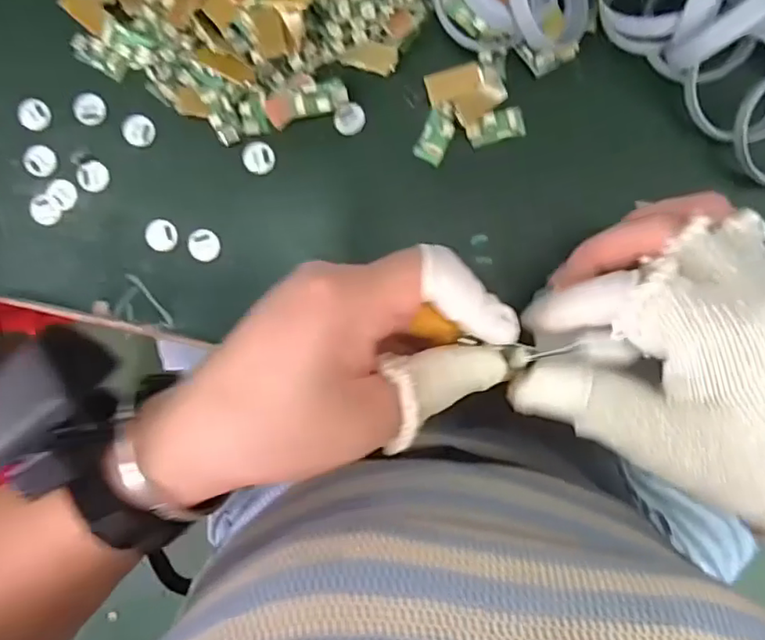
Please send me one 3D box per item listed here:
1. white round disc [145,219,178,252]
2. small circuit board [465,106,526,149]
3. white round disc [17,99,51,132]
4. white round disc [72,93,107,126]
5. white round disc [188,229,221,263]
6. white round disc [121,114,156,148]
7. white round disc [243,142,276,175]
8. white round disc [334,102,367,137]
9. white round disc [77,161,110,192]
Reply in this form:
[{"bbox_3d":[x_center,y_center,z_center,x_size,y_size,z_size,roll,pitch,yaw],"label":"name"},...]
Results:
[{"bbox_3d":[-0.126,-0.048,0.333,0.018,0.004,0.017,0,89,3],"label":"white round disc"},{"bbox_3d":[0.062,-0.106,0.323,0.031,0.004,0.016,-14,89,2],"label":"small circuit board"},{"bbox_3d":[-0.205,-0.121,0.343,0.019,0.004,0.017,36,91,2],"label":"white round disc"},{"bbox_3d":[-0.171,-0.123,0.340,0.019,0.004,0.018,0,89,3],"label":"white round disc"},{"bbox_3d":[-0.101,-0.042,0.331,0.017,0.004,0.018,0,89,3],"label":"white round disc"},{"bbox_3d":[-0.141,-0.110,0.339,0.021,0.004,0.017,28,91,3],"label":"white round disc"},{"bbox_3d":[-0.070,-0.092,0.332,0.019,0.004,0.017,36,91,2],"label":"white round disc"},{"bbox_3d":[-0.018,-0.112,0.325,0.017,0.004,0.018,0,89,3],"label":"white round disc"},{"bbox_3d":[-0.168,-0.083,0.339,0.019,0.004,0.018,0,89,3],"label":"white round disc"}]

